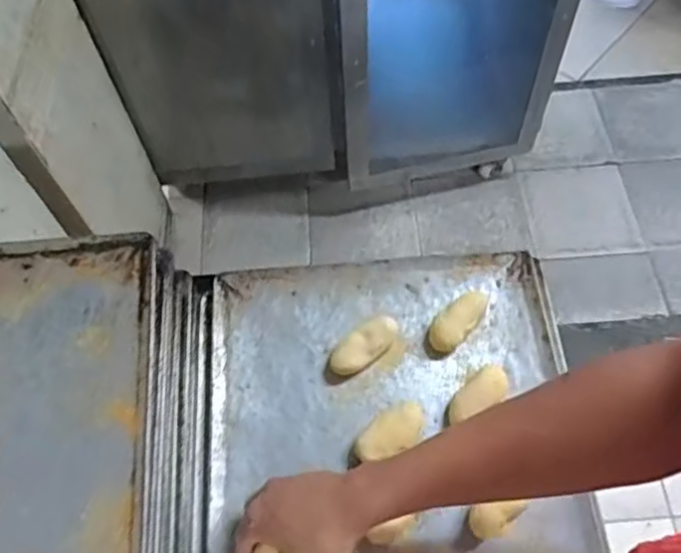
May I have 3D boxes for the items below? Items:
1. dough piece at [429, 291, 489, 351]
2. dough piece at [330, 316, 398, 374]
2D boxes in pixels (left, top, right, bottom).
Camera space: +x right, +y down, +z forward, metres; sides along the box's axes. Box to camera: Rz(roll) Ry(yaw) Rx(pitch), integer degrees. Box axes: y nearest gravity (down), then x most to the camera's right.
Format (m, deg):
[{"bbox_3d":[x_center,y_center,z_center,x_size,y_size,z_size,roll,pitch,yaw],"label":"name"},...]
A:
[{"bbox_3d":[0.118,0.042,0.636,0.030,0.031,0.078,39,70,21],"label":"dough piece"},{"bbox_3d":[0.023,0.068,0.626,0.074,0.023,0.031,-35,65,-15],"label":"dough piece"}]

